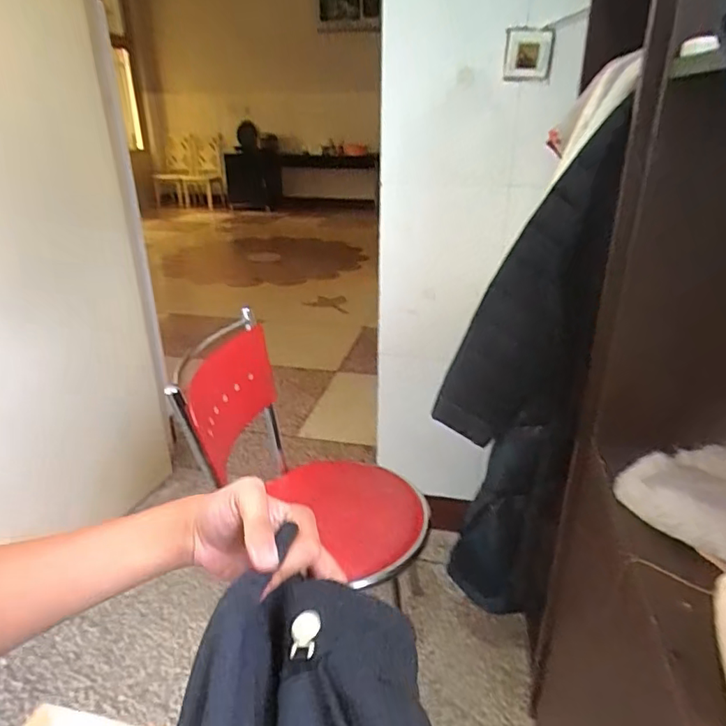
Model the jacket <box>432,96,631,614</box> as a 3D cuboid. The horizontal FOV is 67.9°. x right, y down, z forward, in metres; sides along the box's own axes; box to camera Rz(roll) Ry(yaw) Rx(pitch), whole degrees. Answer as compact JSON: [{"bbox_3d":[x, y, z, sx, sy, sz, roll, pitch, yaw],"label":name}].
[{"bbox_3d":[0.262,0.075,0.956,0.235,0.855,0.093,22,32,39],"label":"jacket"}]

